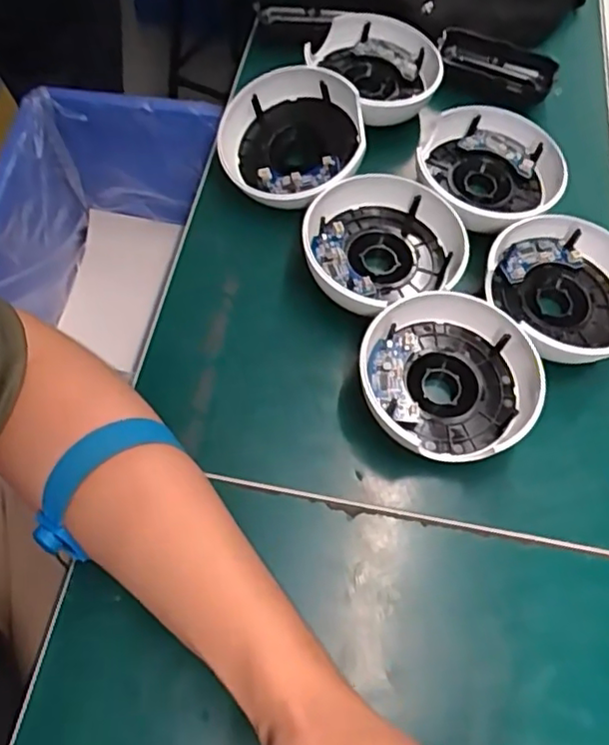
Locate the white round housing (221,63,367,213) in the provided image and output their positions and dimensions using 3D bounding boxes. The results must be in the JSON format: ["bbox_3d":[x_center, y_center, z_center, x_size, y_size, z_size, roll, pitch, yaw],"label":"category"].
[{"bbox_3d":[-0.011,-0.184,0.493,0.112,0.057,0.115,2,61,-3],"label":"white round housing"}]

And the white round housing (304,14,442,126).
[{"bbox_3d":[0.064,-0.276,0.557,0.122,0.030,0.122,2,61,-3],"label":"white round housing"}]

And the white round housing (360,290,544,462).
[{"bbox_3d":[0.098,0.005,0.421,0.115,0.045,0.113,2,61,-3],"label":"white round housing"}]

